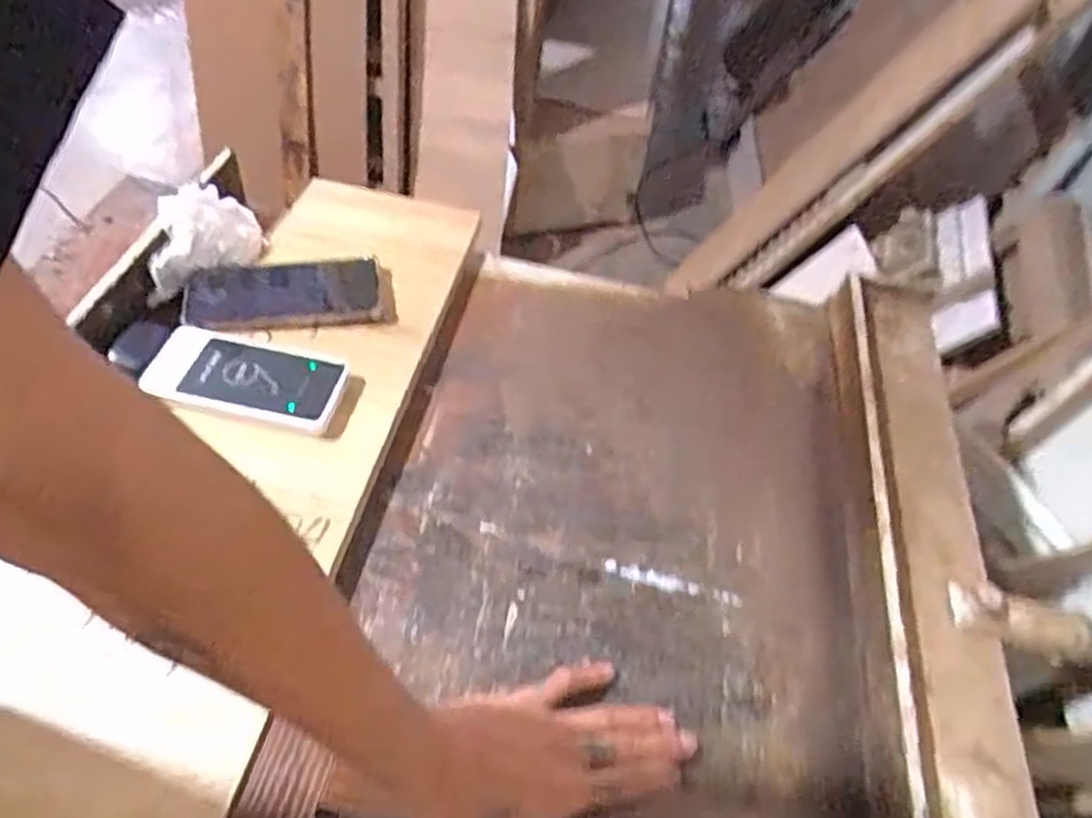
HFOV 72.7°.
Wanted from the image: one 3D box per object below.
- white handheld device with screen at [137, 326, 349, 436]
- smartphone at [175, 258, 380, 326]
[{"bbox_3d":[-0.244,-0.024,0.606,0.151,0.022,0.082,12,50,3],"label":"white handheld device with screen"},{"bbox_3d":[-0.242,-0.105,0.680,0.170,0.011,0.074,-8,52,-13],"label":"smartphone"}]

